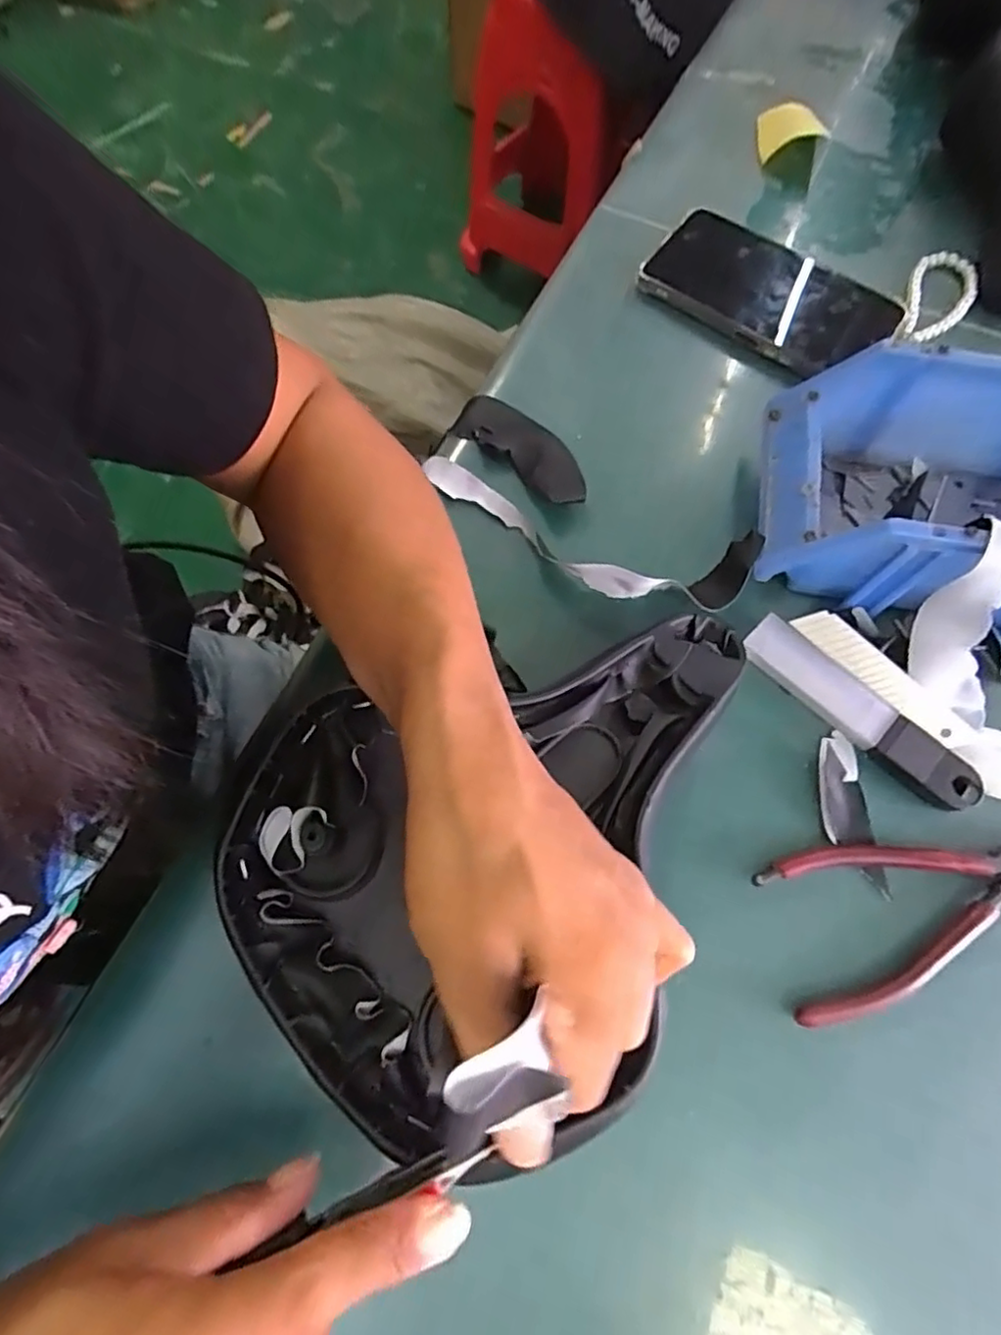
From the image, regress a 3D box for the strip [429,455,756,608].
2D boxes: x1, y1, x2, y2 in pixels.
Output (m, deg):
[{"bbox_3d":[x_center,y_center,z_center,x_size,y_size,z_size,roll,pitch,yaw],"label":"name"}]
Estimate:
[{"bbox_3d":[0.040,-0.075,0.343,0.189,0.033,0.046,20,70,7],"label":"strip"}]

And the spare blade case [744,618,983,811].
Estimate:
[{"bbox_3d":[0.180,0.023,0.316,0.126,0.013,0.028,41,74,14],"label":"spare blade case"}]

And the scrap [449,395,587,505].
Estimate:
[{"bbox_3d":[0.015,-0.134,0.374,0.097,0.009,0.042,36,73,12],"label":"scrap"}]

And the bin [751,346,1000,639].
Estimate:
[{"bbox_3d":[0.246,-0.086,0.324,0.205,0.074,0.122,12,69,4],"label":"bin"}]

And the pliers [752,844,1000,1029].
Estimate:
[{"bbox_3d":[0.198,0.107,0.285,0.155,0.011,0.065,-12,70,-5],"label":"pliers"}]

